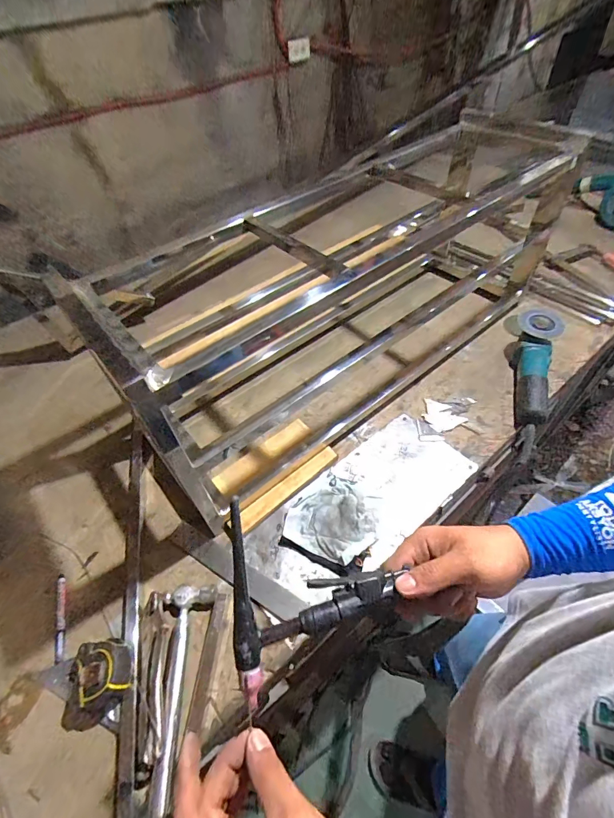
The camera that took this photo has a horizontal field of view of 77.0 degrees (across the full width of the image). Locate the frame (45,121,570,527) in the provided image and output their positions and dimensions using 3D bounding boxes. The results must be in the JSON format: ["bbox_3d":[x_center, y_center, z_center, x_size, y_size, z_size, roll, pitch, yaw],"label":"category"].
[{"bbox_3d":[0.143,-0.290,0.852,1.143,0.393,0.341,-35,55,-22],"label":"frame"}]

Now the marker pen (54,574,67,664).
[{"bbox_3d":[-0.399,0.335,0.626,0.017,0.009,0.134,-18,53,-10],"label":"marker pen"}]

